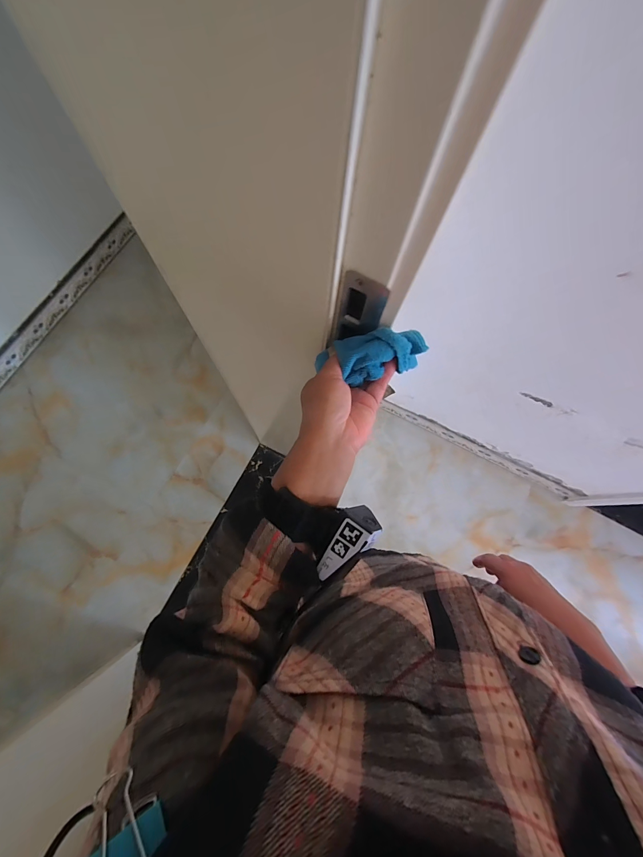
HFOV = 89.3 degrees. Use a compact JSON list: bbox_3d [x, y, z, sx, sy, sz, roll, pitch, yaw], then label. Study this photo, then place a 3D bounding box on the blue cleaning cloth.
[{"bbox_3d":[0.046,-0.068,0.309,0.102,0.033,0.040,-9,77,8],"label":"blue cleaning cloth"}]

